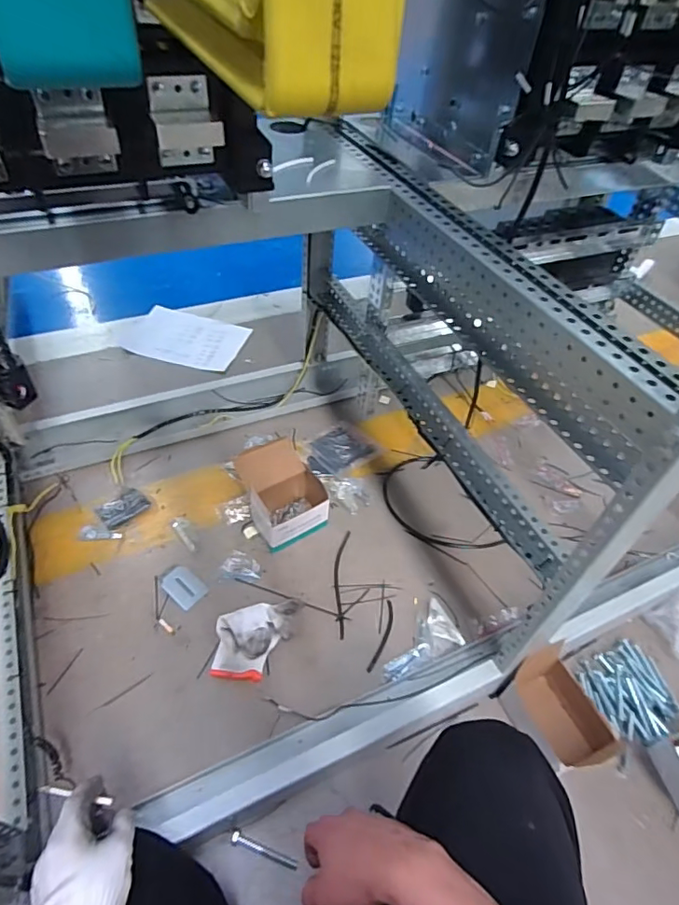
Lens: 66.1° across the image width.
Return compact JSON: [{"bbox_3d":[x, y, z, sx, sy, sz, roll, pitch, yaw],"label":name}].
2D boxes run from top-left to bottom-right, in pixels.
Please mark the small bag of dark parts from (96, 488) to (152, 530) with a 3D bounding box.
[{"bbox_3d":[-0.419,0.106,1.007,0.094,0.017,0.065,-33,59,-30],"label":"small bag of dark parts"}]

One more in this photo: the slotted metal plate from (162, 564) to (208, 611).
[{"bbox_3d":[-0.273,0.235,0.910,0.079,0.004,0.056,33,53,22],"label":"slotted metal plate"}]

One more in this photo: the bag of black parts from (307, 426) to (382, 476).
[{"bbox_3d":[-0.003,-0.002,1.147,0.111,0.031,0.162,38,55,26],"label":"bag of black parts"}]

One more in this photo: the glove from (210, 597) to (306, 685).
[{"bbox_3d":[-0.135,0.301,0.849,0.130,0.035,0.121,2,48,-4],"label":"glove"}]

